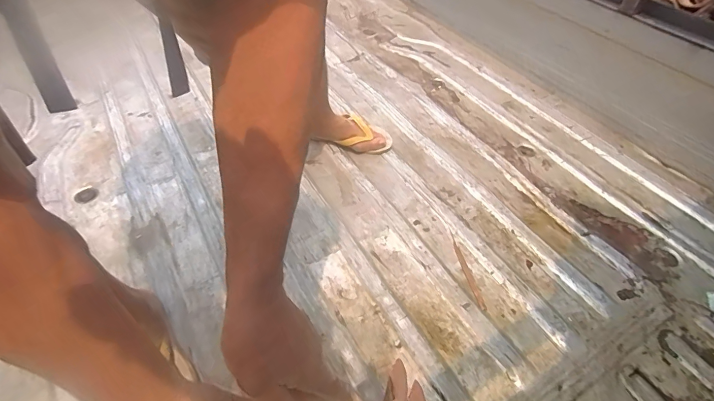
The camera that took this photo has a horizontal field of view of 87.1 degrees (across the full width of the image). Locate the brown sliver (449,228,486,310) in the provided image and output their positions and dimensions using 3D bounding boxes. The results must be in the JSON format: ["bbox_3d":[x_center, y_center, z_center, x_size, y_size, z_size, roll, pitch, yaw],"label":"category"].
[{"bbox_3d":[0.230,0.144,0.787,0.015,0.009,0.190,-6,46,-11],"label":"brown sliver"}]

